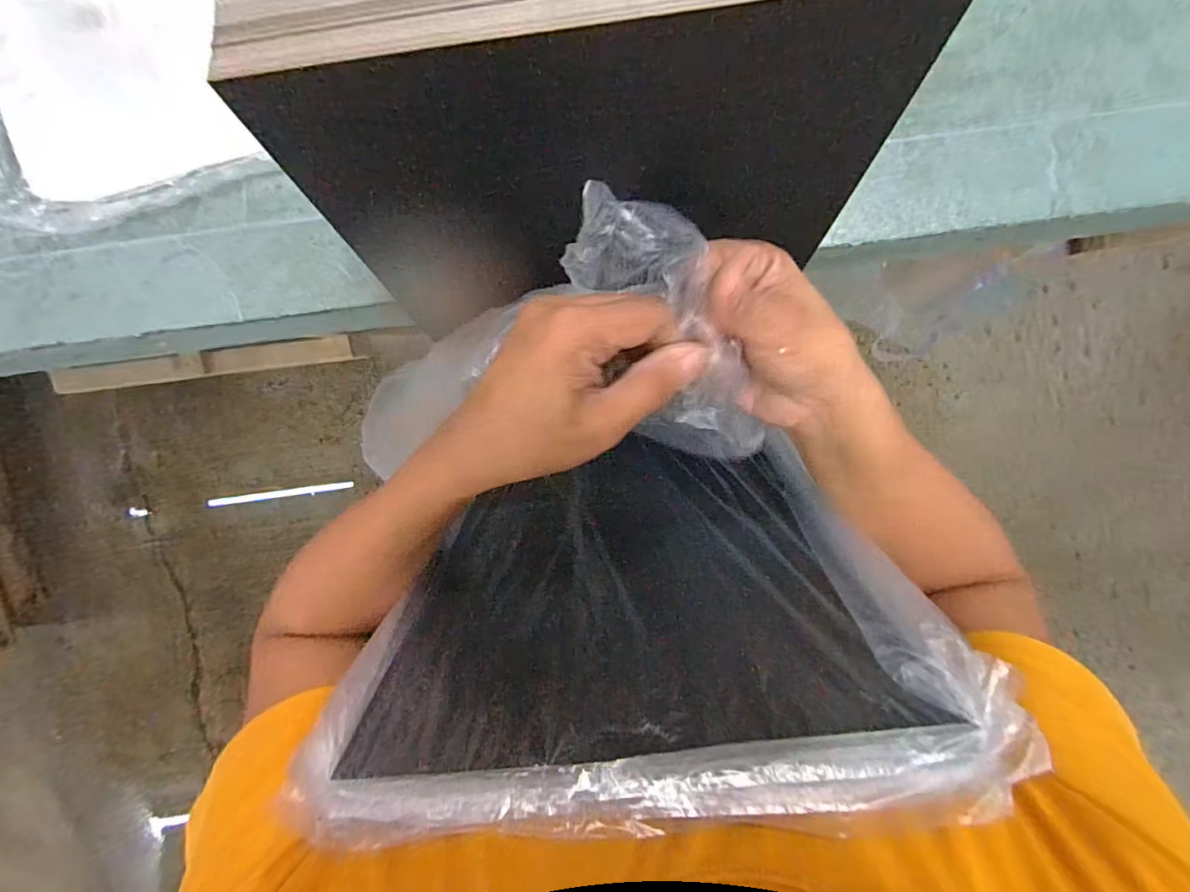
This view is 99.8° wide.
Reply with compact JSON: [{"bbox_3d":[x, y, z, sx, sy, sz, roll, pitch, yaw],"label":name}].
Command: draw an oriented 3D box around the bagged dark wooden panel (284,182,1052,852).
[{"bbox_3d":[0.017,0.063,0.297,0.269,0.278,0.019,-6,121,3],"label":"bagged dark wooden panel"}]

